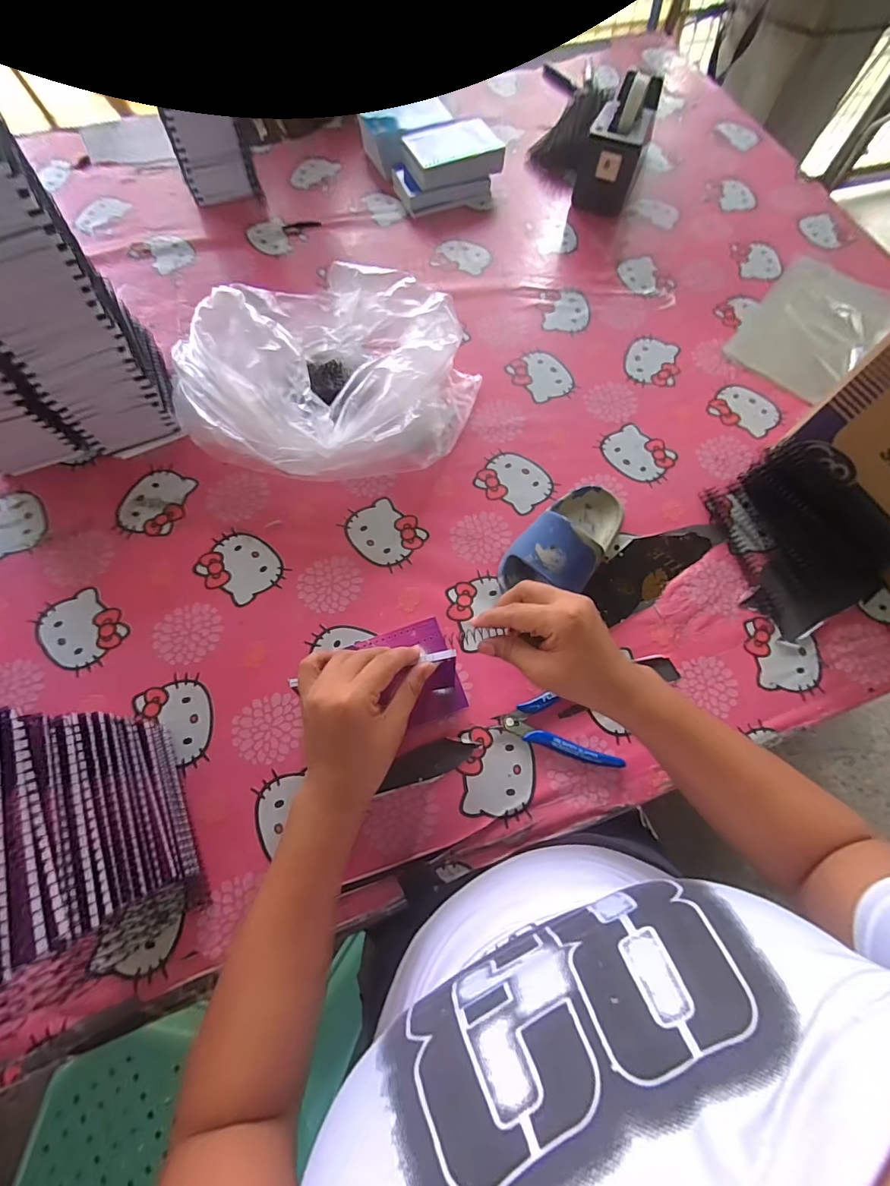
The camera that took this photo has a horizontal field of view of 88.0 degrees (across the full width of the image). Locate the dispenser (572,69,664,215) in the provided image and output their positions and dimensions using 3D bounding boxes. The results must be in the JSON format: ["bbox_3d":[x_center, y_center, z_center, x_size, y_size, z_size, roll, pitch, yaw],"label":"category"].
[{"bbox_3d":[0.268,-0.689,0.692,0.087,0.121,0.202,20,70,6],"label":"dispenser"}]

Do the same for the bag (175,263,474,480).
[{"bbox_3d":[-0.130,-0.237,0.510,0.318,0.116,0.228,10,69,2],"label":"bag"}]

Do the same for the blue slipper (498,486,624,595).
[{"bbox_3d":[0.129,-0.057,0.480,0.086,0.060,0.161,38,72,12],"label":"blue slipper"}]

